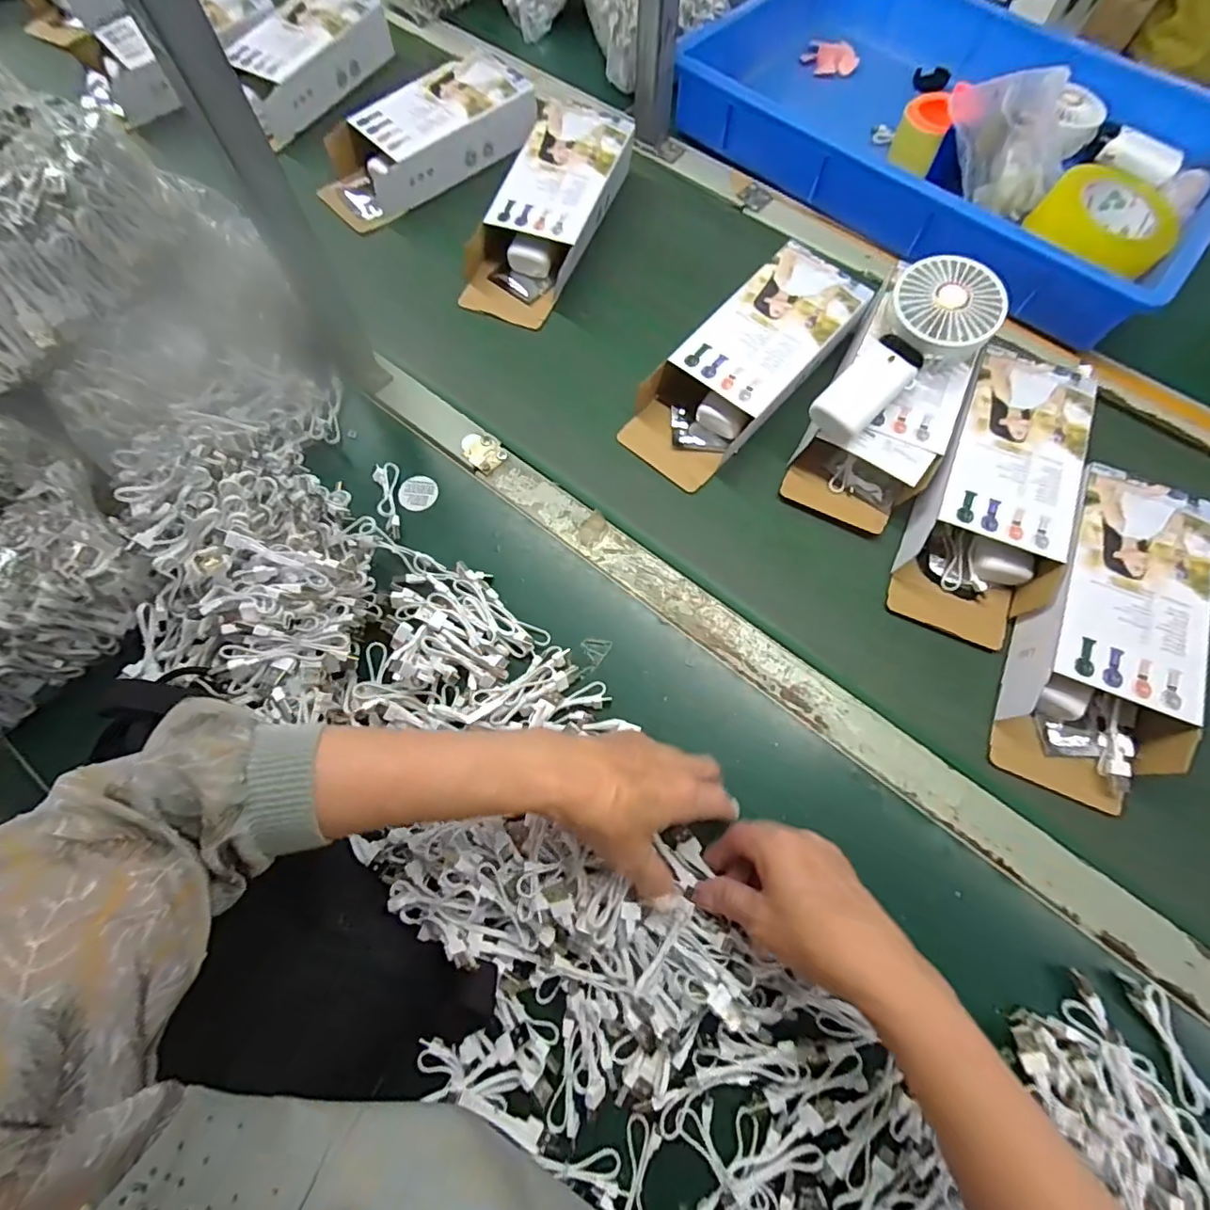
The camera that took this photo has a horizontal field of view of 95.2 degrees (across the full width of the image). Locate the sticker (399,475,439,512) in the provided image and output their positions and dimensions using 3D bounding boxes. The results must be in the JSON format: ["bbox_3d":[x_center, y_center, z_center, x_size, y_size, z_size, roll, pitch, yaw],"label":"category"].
[{"bbox_3d":[-0.166,-0.101,0.494,0.032,0.006,0.036,-3,72,3],"label":"sticker"}]

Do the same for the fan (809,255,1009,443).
[{"bbox_3d":[0.251,-0.211,0.469,0.180,0.038,0.082,-45,76,0],"label":"fan"}]

